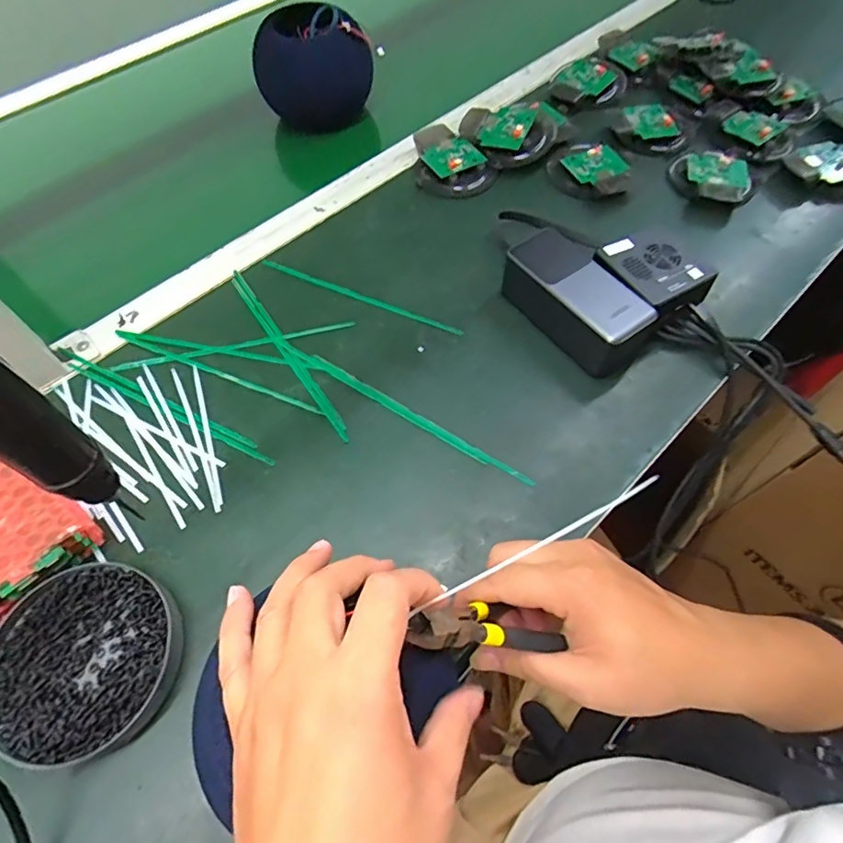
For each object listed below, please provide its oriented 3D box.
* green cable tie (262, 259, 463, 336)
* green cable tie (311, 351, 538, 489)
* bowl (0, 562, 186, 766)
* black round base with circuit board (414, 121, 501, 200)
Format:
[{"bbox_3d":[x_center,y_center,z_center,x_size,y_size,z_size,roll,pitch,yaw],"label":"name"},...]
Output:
[{"bbox_3d":[-0.060,-0.118,0.491,0.213,0.008,0.008,24,65,12],"label":"green cable tie"},{"bbox_3d":[-0.005,-0.003,0.422,0.209,0.005,0.011,31,66,16],"label":"green cable tie"},{"bbox_3d":[-0.213,0.149,0.330,0.118,0.023,0.108,0,62,0],"label":"bowl"},{"bbox_3d":[0.024,-0.286,0.581,0.085,0.028,0.103,-41,69,-19],"label":"black round base with circuit board"}]

